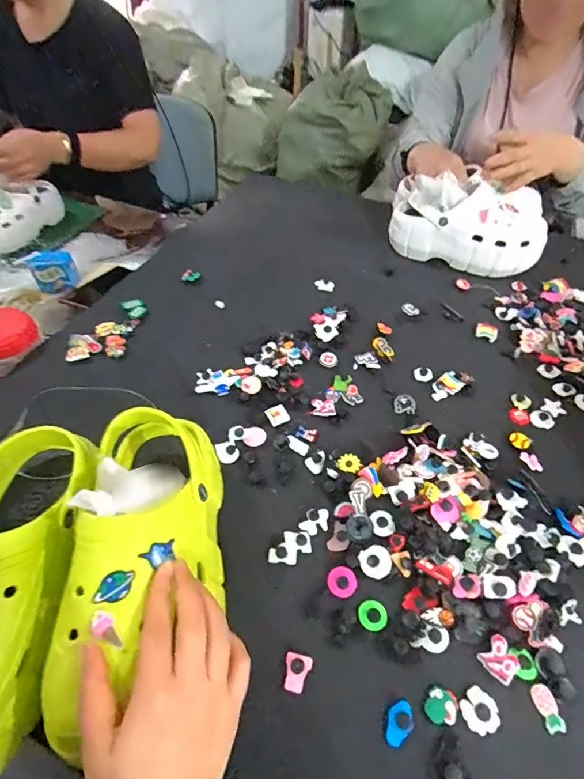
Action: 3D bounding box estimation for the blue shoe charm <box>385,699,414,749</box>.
[{"bbox_3d":[0.082,0.254,0.326,0.029,0.004,0.019,-34,57,-27],"label":"blue shoe charm"}]

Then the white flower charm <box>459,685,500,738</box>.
[{"bbox_3d":[0.146,0.248,0.331,0.028,0.008,0.028,0,48,0],"label":"white flower charm"}]

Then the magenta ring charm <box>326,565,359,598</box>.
[{"bbox_3d":[0.047,0.177,0.395,0.027,0.005,0.027,0,48,0],"label":"magenta ring charm"}]

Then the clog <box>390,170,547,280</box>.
[{"bbox_3d":[0.302,-0.298,0.750,0.249,0.128,0.149,14,49,12],"label":"clog"}]

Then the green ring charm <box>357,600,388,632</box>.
[{"bbox_3d":[0.071,0.199,0.378,0.025,0.004,0.025,0,48,0],"label":"green ring charm"}]

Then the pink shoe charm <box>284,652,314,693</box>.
[{"bbox_3d":[0.005,0.229,0.347,0.021,0.008,0.027,7,48,6],"label":"pink shoe charm"}]

